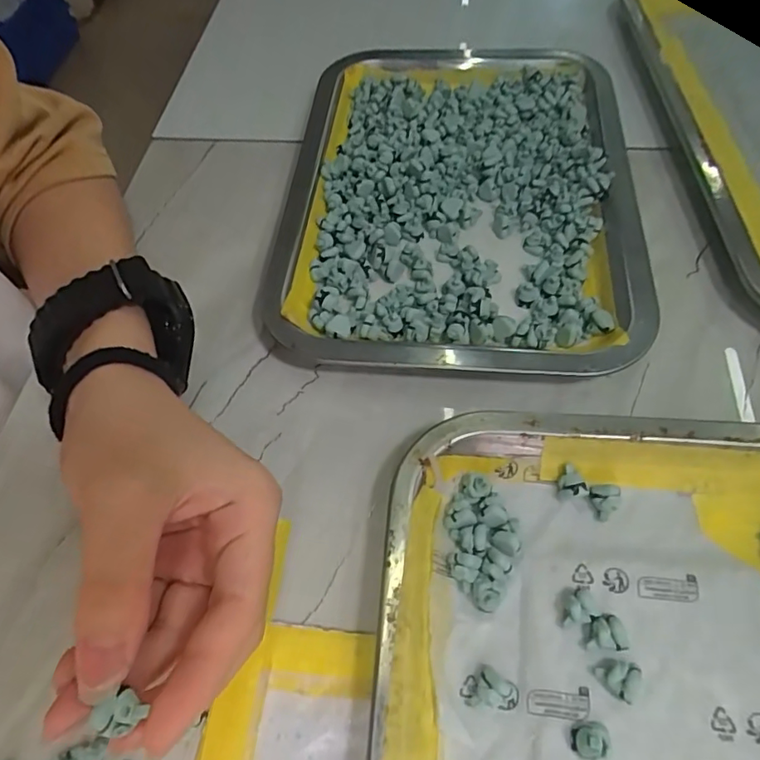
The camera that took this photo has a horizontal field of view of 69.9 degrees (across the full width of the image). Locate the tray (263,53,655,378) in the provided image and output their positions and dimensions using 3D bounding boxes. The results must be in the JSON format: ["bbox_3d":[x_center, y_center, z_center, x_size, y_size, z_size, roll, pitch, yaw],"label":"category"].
[{"bbox_3d":[0.048,-0.152,0.361,0.197,0.031,0.332,2,51,3],"label":"tray"}]

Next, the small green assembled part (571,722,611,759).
[{"bbox_3d":[0.070,0.119,0.179,0.011,0.011,0.011,-2,59,2],"label":"small green assembled part"}]

